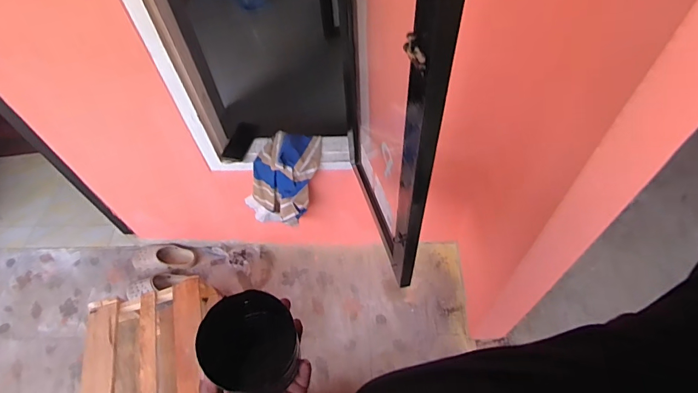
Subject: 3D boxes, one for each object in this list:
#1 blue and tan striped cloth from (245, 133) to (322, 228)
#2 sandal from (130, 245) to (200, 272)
[{"bbox_3d":[-0.225,-0.049,1.385,0.215,0.341,0.130,25,40,3],"label":"blue and tan striped cloth"},{"bbox_3d":[-0.798,0.266,1.721,0.275,0.075,0.094,-8,56,-2],"label":"sandal"}]

